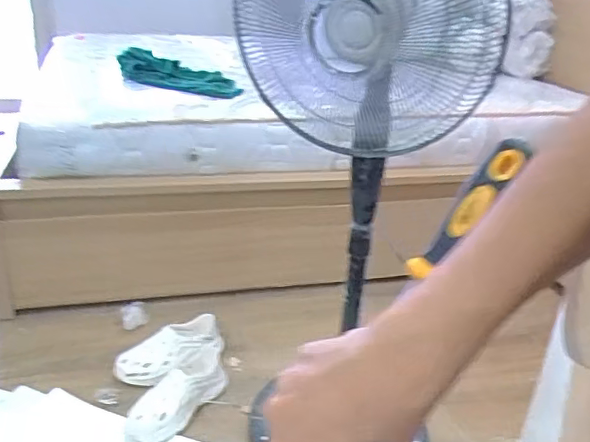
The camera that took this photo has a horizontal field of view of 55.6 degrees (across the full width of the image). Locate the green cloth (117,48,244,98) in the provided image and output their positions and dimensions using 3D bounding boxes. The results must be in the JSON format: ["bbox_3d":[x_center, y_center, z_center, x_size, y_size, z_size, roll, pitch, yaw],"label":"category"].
[{"bbox_3d":[-0.375,-0.457,1.735,0.465,0.094,0.124,13,26,17],"label":"green cloth"}]

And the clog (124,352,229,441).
[{"bbox_3d":[-0.247,0.377,1.237,0.102,0.079,0.289,18,29,27],"label":"clog"}]

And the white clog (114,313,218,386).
[{"bbox_3d":[-0.299,0.315,1.360,0.263,0.075,0.097,-17,32,-37],"label":"white clog"}]

